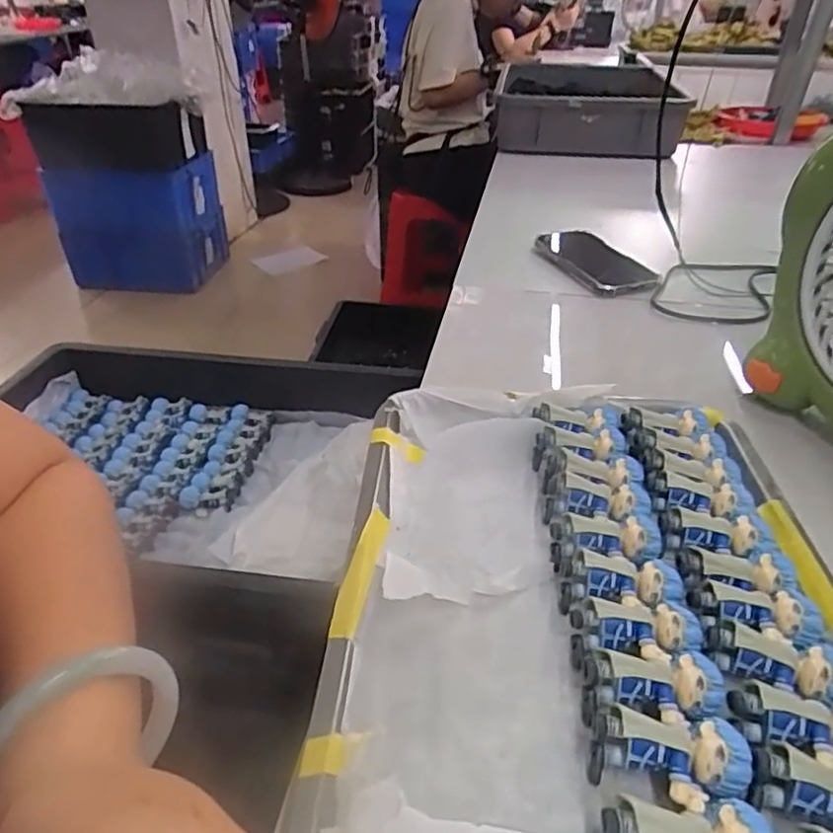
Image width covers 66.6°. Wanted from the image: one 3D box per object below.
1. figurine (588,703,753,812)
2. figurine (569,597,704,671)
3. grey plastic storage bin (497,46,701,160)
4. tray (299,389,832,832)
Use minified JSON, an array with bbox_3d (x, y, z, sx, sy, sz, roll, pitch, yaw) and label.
[{"bbox_3d":[0.104,0.144,0.261,0.059,0.029,0.032,5,35,6],"label":"figurine"},{"bbox_3d":[0.108,0.110,0.312,0.059,0.028,0.033,-5,35,-7],"label":"figurine"},{"bbox_3d":[0.370,-0.685,1.399,0.343,0.119,0.641,6,36,8],"label":"grey plastic storage bin"},{"bbox_3d":[0.087,0.089,0.322,0.245,0.053,0.356,2,35,3],"label":"tray"}]

